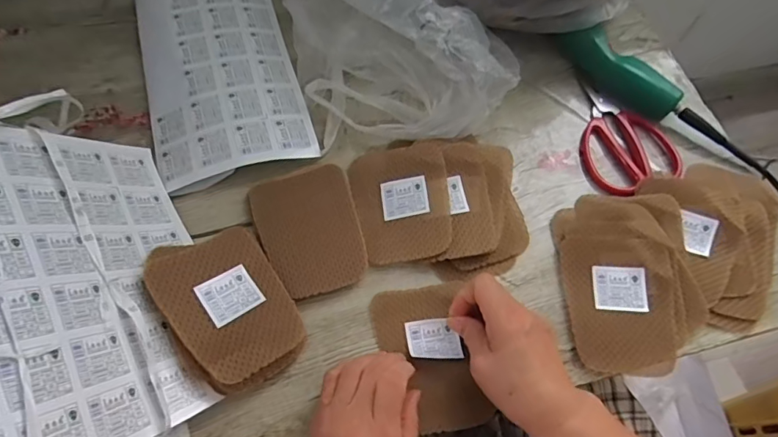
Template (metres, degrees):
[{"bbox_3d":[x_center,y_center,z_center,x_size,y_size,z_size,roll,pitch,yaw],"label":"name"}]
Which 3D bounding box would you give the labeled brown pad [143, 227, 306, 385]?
[{"bbox_3d":[-0.131,0.068,0.398,0.091,0.006,0.122,-26,69,-35],"label":"labeled brown pad"}]

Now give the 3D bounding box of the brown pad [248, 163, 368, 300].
[{"bbox_3d":[-0.072,0.010,0.451,0.091,0.007,0.124,-19,66,-11],"label":"brown pad"}]

